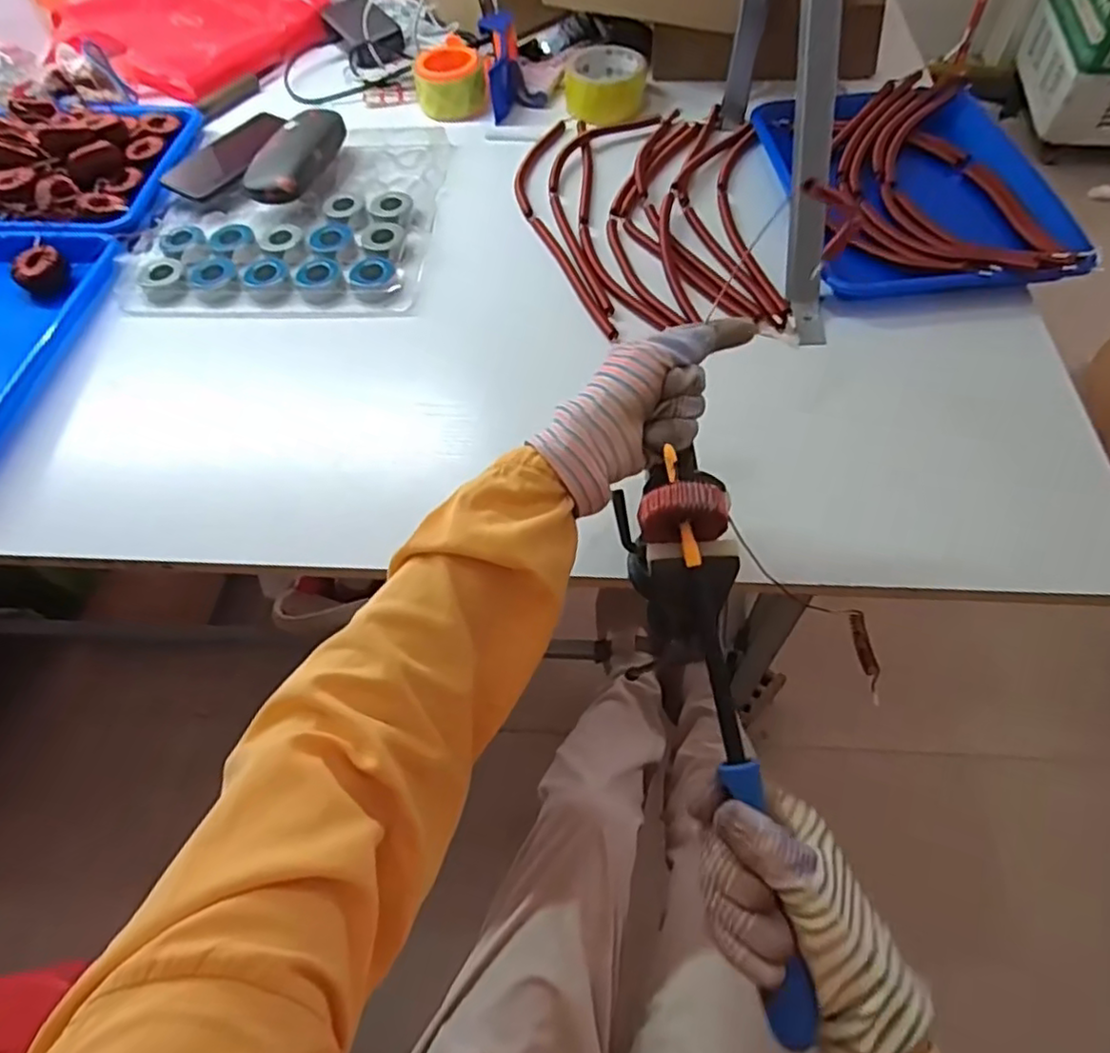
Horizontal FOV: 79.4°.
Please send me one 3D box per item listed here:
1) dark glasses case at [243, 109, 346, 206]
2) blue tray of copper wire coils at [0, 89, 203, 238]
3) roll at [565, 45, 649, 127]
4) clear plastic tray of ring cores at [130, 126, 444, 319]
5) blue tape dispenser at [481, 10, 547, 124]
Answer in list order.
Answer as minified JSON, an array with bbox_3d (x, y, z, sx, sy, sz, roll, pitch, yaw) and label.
[{"bbox_3d":[-0.283,-0.403,0.740,0.058,0.050,0.145,15,60,12],"label":"dark glasses case"},{"bbox_3d":[-0.589,-0.429,0.758,0.302,0.058,0.276,6,58,7],"label":"blue tray of copper wire coils"},{"bbox_3d":[0.062,-0.541,0.818,0.094,0.050,0.094,-1,58,2],"label":"roll"},{"bbox_3d":[-0.280,-0.331,0.725,0.309,0.027,0.275,-3,58,1],"label":"clear plastic tray of ring cores"},{"bbox_3d":[-0.052,-0.579,0.827,0.071,0.045,0.163,-6,74,0],"label":"blue tape dispenser"}]

